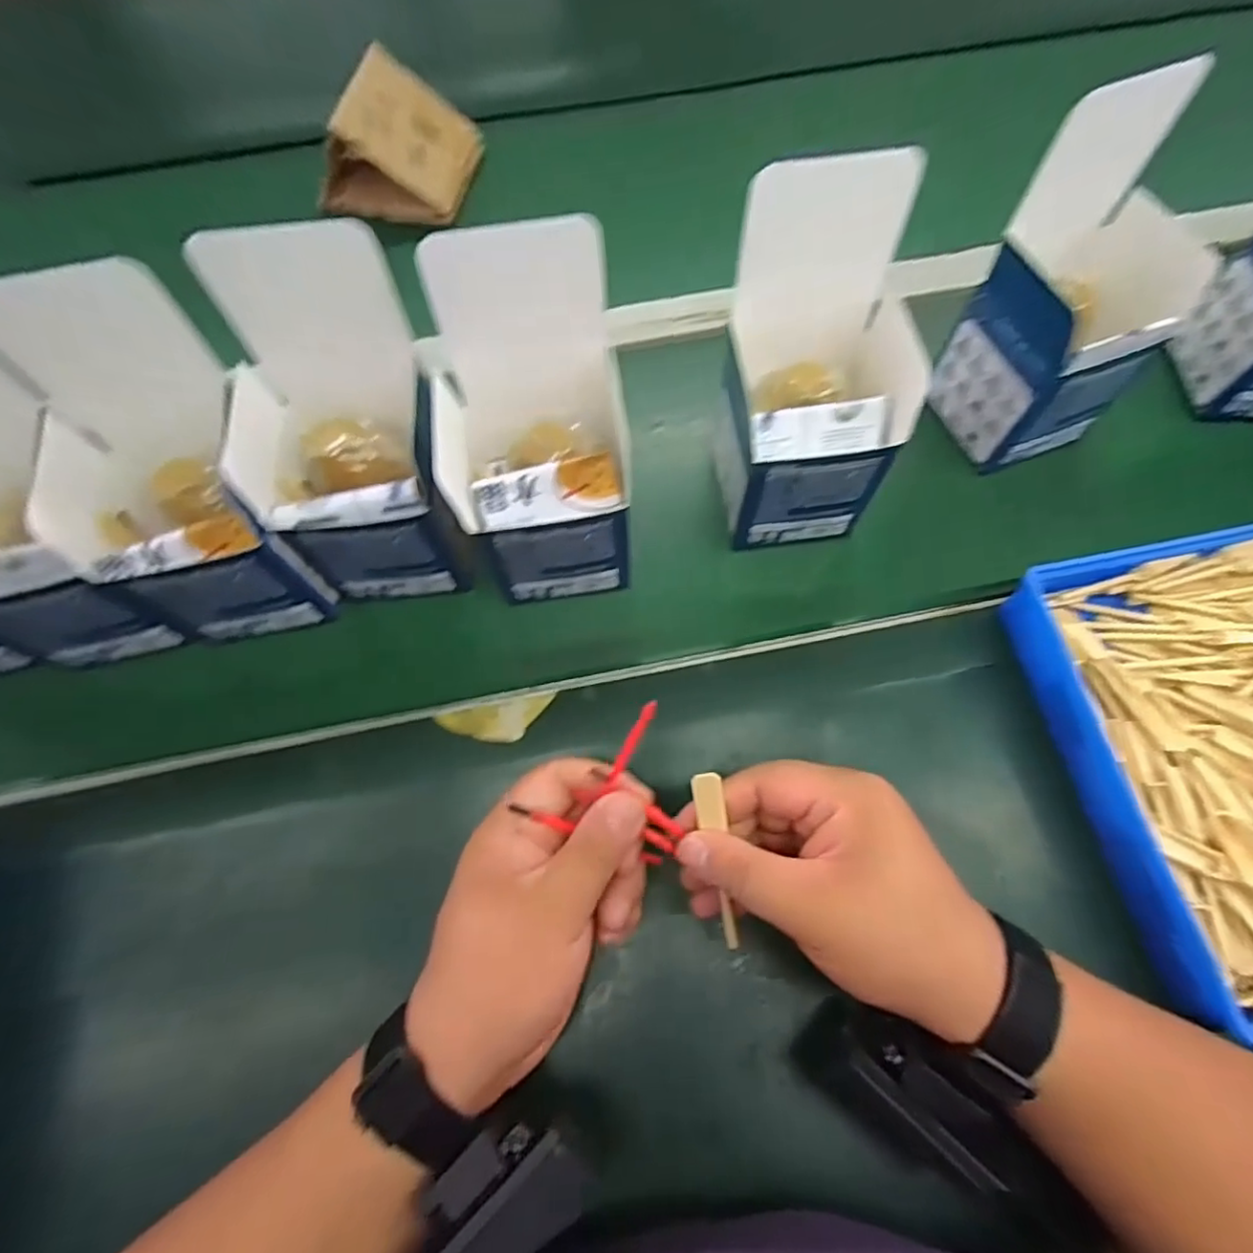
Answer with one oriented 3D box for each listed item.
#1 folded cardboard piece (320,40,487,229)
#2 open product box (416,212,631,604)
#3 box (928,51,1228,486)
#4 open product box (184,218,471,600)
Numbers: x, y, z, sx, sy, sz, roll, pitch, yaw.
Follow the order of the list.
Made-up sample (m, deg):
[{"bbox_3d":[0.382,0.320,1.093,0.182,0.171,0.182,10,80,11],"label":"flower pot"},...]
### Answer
[{"bbox_3d":[-0.189,-0.400,0.513,0.108,0.075,0.102,6,69,5],"label":"folded cardboard piece"},{"bbox_3d":[-0.048,-0.096,0.331,0.092,0.167,0.100,-7,68,0],"label":"open product box"},{"bbox_3d":[0.256,-0.195,0.368,0.091,0.159,0.114,-21,69,-6],"label":"box"},{"bbox_3d":[-0.143,-0.105,0.340,0.097,0.162,0.119,-9,68,-1],"label":"open product box"}]

